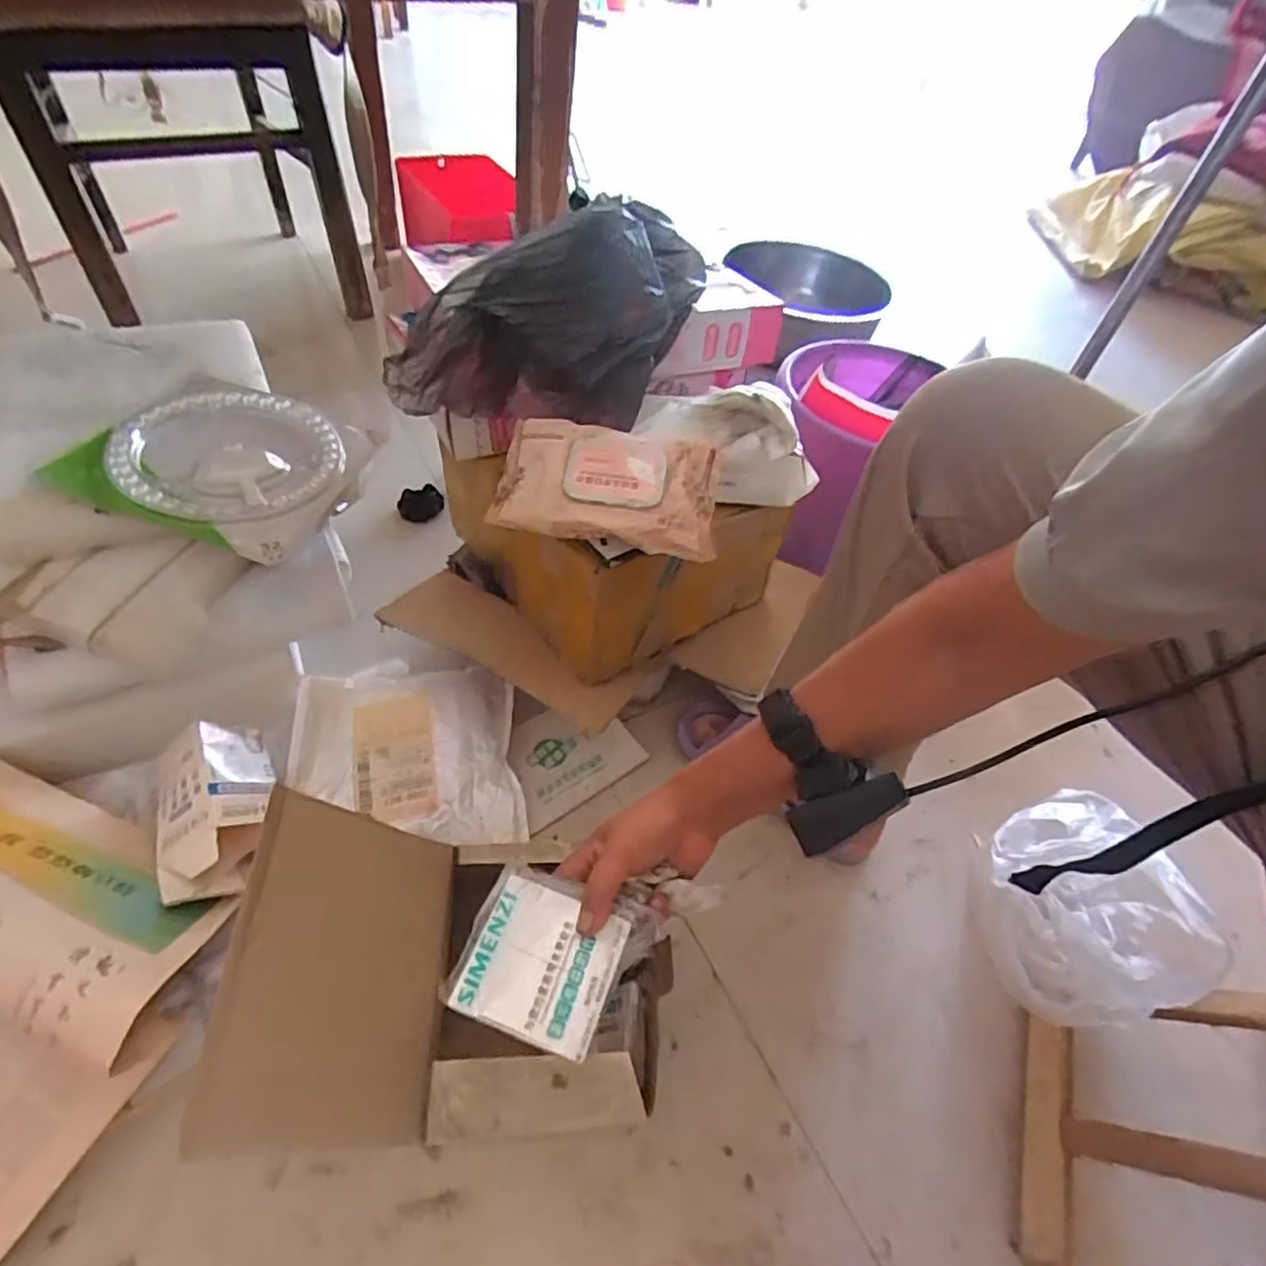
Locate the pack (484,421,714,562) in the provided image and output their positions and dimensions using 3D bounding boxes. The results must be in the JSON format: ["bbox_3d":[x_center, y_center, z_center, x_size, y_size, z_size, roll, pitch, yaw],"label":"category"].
[{"bbox_3d":[-0.020,-0.121,0.547,0.174,0.050,0.097,9,50,0],"label":"pack"}]

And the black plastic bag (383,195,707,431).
[{"bbox_3d":[-0.071,-0.280,0.575,0.250,0.136,0.159,4,50,-4],"label":"black plastic bag"}]

